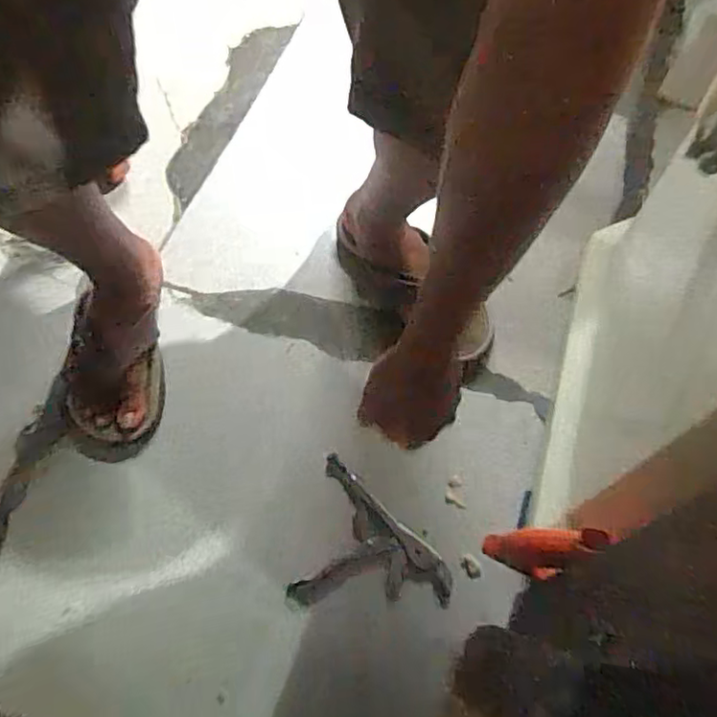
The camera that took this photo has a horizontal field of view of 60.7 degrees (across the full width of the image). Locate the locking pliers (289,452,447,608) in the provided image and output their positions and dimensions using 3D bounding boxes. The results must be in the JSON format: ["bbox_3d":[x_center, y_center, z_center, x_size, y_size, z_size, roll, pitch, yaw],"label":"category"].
[{"bbox_3d":[0.022,0.202,0.658,0.159,0.012,0.160,16,62,5],"label":"locking pliers"}]

